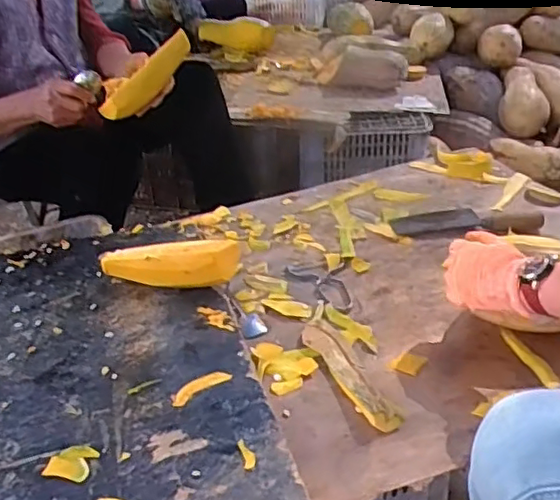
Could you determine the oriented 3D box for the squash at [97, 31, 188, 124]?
[{"bbox_3d":[-0.221,-0.290,1.060,0.030,0.063,0.190,23,65,37],"label":"squash"}]

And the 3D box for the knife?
[{"bbox_3d":[0.319,-0.057,1.088,0.245,0.023,0.083,0,32,6],"label":"knife"}]

